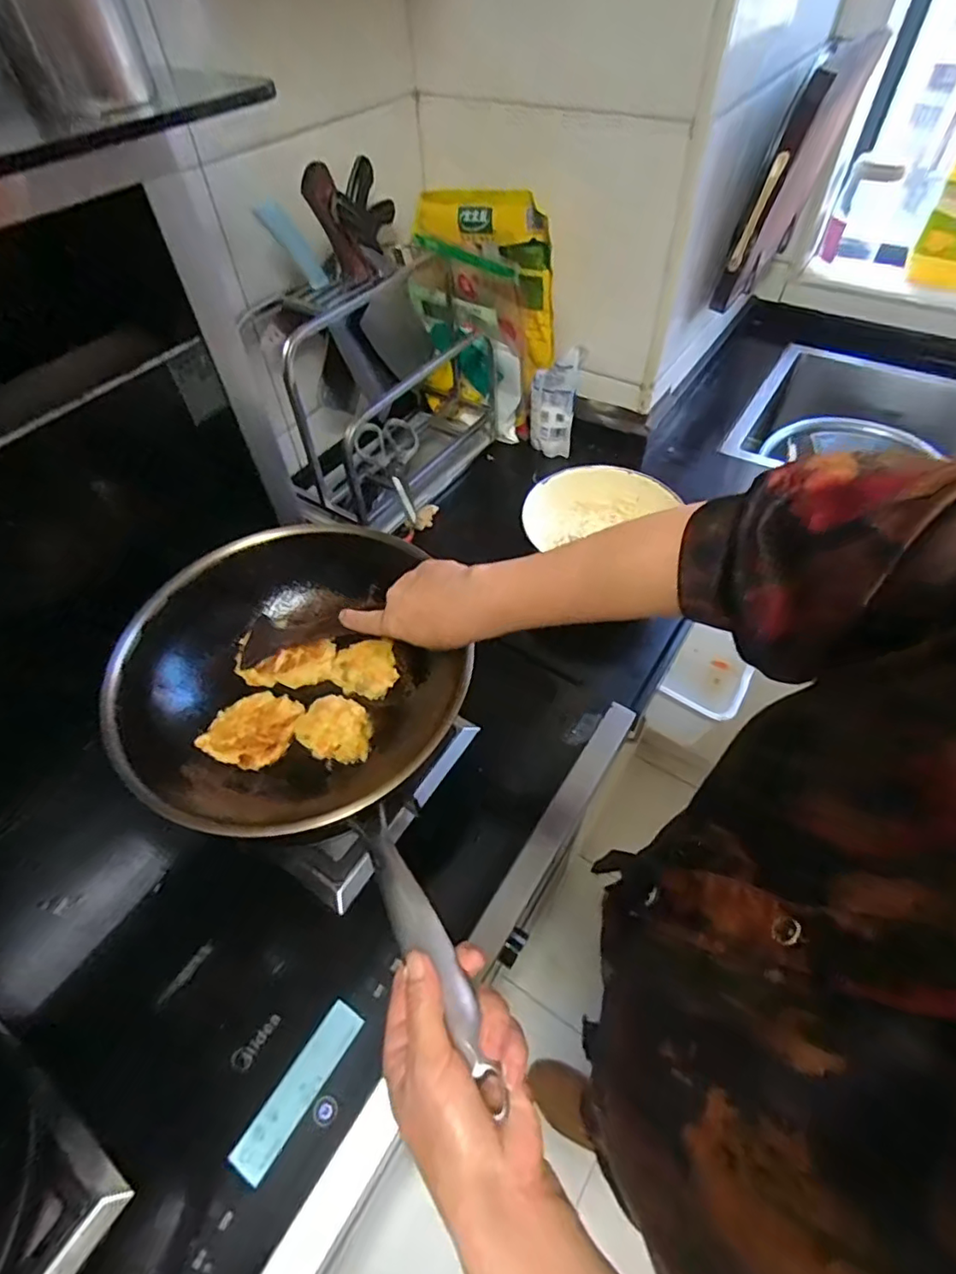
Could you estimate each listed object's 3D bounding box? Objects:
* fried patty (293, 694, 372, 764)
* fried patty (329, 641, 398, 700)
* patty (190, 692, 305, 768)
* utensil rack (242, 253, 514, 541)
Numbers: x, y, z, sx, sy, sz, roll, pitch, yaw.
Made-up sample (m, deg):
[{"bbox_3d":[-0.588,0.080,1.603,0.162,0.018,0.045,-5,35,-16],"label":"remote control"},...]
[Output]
[{"bbox_3d":[-0.141,0.087,0.562,0.076,0.017,0.063,7,52,8],"label":"fried patty"},{"bbox_3d":[-0.120,0.034,0.603,0.067,0.014,0.064,-8,52,-3],"label":"fried patty"},{"bbox_3d":[-0.222,0.088,0.567,0.080,0.010,0.080,13,53,12],"label":"patty"},{"bbox_3d":[-0.122,-0.347,0.804,0.196,0.271,0.335,32,60,25],"label":"utensil rack"}]

